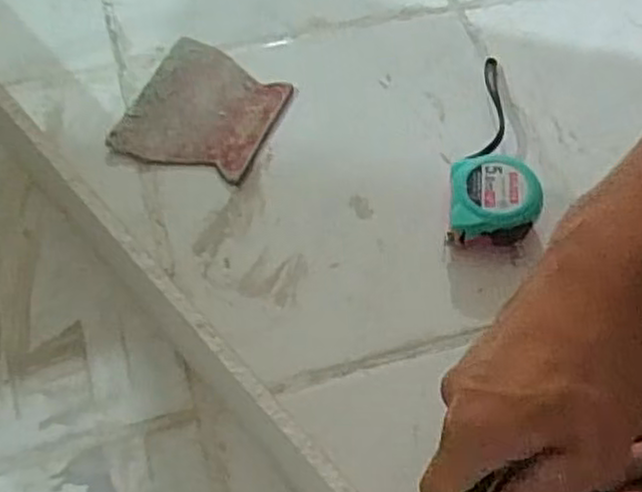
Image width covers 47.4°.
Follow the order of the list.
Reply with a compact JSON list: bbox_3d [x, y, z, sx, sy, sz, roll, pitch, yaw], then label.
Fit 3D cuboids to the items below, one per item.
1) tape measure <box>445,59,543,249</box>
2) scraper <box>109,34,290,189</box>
[{"bbox_3d":[0.136,-0.080,0.569,0.063,0.037,0.188,12,60,3],"label":"tape measure"},{"bbox_3d":[-0.093,-0.106,0.580,0.108,0.008,0.121,23,61,9],"label":"scraper"}]

